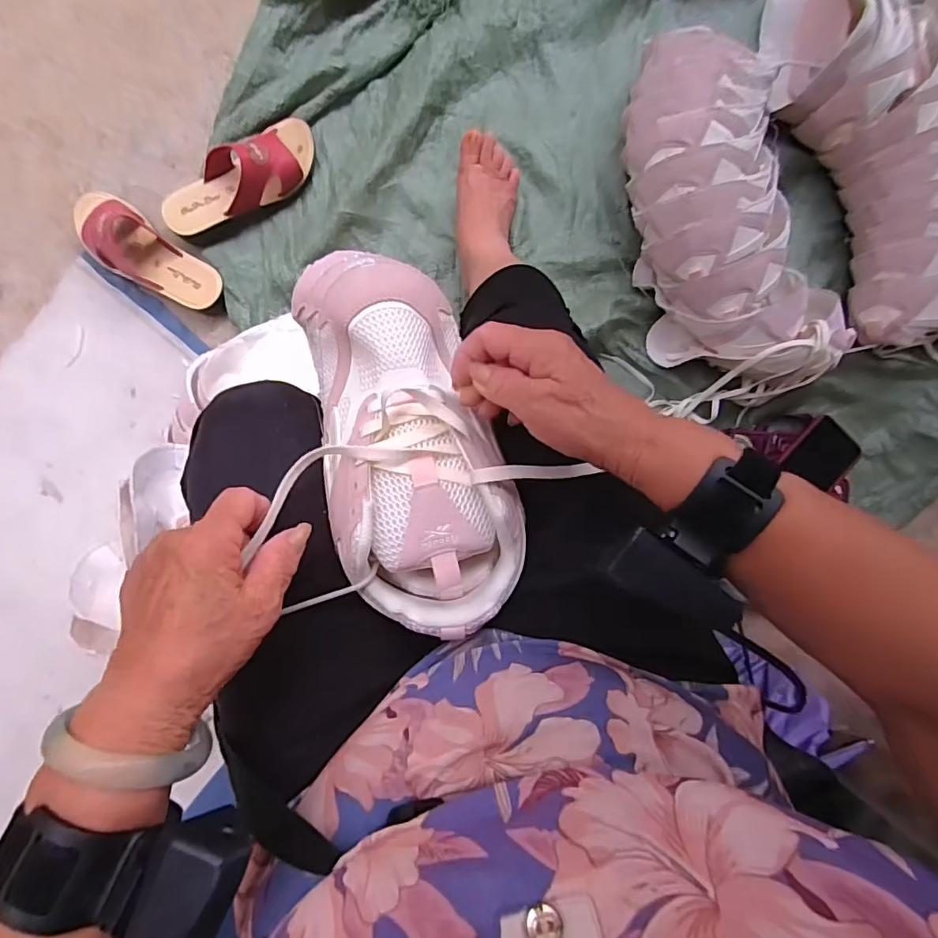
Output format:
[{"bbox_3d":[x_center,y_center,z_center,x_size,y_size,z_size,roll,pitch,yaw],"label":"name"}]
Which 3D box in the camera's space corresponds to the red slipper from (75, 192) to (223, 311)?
[{"bbox_3d":[-0.440,-0.289,0.700,0.228,0.065,0.086,38,87,-1],"label":"red slipper"}]

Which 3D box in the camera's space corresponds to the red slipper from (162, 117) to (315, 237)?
[{"bbox_3d":[-0.307,-0.393,0.702,0.228,0.070,0.088,-39,90,-3],"label":"red slipper"}]

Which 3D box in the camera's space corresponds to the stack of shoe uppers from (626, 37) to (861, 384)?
[{"bbox_3d":[0.328,-0.318,0.678,0.197,0.148,0.435,-17,89,-3],"label":"stack of shoe uppers"}]

